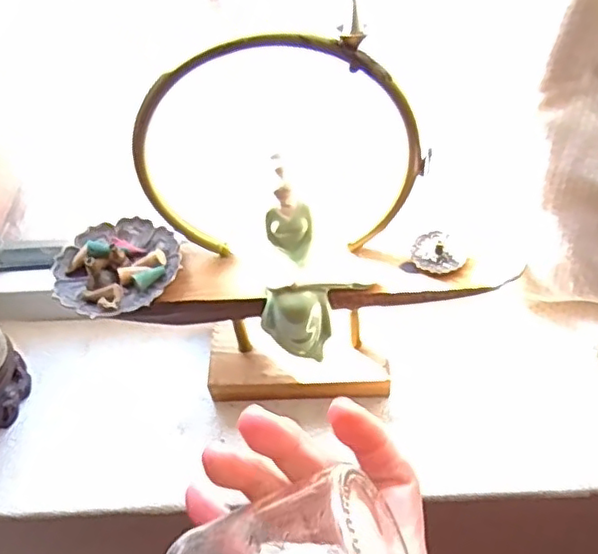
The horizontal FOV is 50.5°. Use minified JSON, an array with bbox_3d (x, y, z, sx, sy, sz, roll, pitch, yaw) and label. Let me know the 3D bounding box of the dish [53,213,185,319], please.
[{"bbox_3d":[-0.118,-0.010,0.407,0.076,0.019,0.078,-2,51,3],"label":"dish"}]

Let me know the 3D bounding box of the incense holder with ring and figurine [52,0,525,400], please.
[{"bbox_3d":[-0.016,-0.011,0.392,0.278,0.255,0.074,1,51,6],"label":"incense holder with ring and figurine"}]

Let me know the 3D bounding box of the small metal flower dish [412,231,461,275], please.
[{"bbox_3d":[0.086,-0.016,0.401,0.027,0.008,0.030,-11,51,-4],"label":"small metal flower dish"}]

